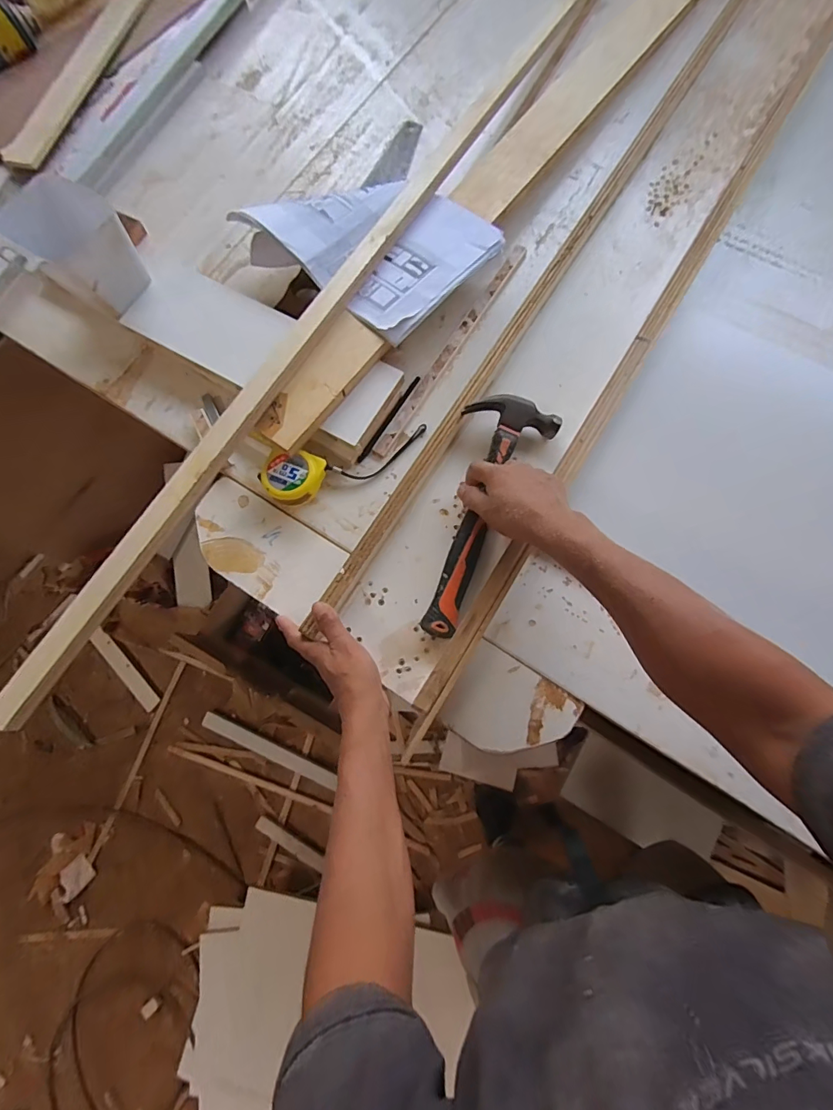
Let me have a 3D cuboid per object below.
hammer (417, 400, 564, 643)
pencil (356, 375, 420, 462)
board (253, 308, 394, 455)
[{"bbox_3d":[0.067,-0.049,0.490,0.097,0.022,0.279,21,80,7],"label":"hammer"},{"bbox_3d":[-0.033,-0.169,0.561,0.007,0.007,0.134,32,79,9],"label":"pencil"},{"bbox_3d":[-0.110,-0.198,0.519,0.060,0.017,0.174,38,80,10],"label":"board"}]

